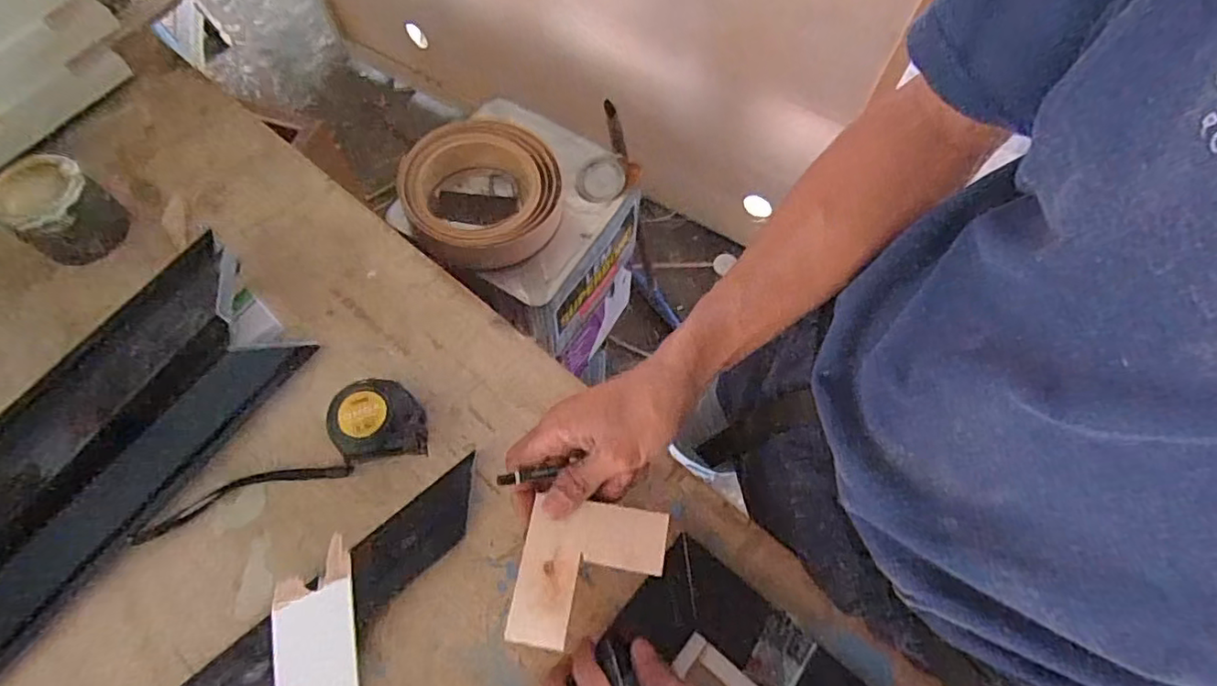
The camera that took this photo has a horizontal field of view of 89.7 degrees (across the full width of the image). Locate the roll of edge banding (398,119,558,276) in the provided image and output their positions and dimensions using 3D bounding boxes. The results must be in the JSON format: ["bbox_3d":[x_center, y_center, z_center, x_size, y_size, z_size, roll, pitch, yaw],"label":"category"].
[{"bbox_3d":[-0.146,-0.178,0.712,0.173,0.054,0.183,0,67,-1],"label":"roll of edge banding"}]

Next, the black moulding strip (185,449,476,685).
[{"bbox_3d":[-0.237,0.220,0.400,0.380,0.019,0.043,-39,73,-16],"label":"black moulding strip"}]

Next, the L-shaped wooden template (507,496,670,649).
[{"bbox_3d":[-0.012,0.147,0.389,0.089,0.004,0.089,9,65,4],"label":"L-shaped wooden template"}]

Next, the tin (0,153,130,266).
[{"bbox_3d":[-0.466,-0.112,0.520,0.067,0.062,0.070,0,67,-1],"label":"tin"}]

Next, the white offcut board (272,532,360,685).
[{"bbox_3d":[-0.189,0.210,0.398,0.048,0.008,0.145,-5,73,-23],"label":"white offcut board"}]

